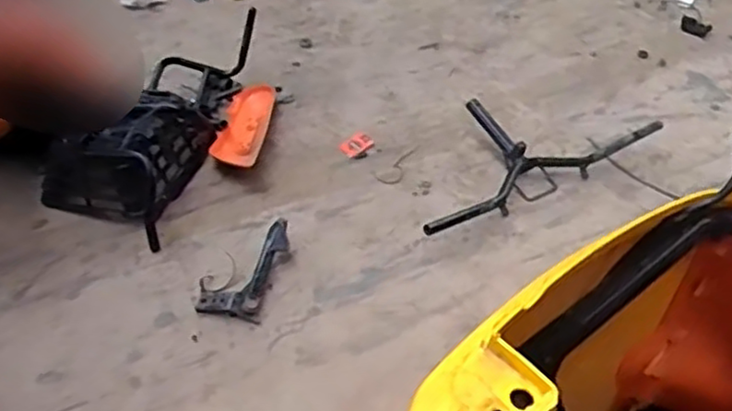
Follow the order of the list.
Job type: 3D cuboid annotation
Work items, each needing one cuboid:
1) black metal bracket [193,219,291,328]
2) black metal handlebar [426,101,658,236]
[{"bbox_3d":[-0.218,0.105,1.235,0.127,0.044,0.207,9,43,11],"label":"black metal bracket"},{"bbox_3d":[0.298,-0.117,1.446,0.578,0.070,0.279,-21,46,-21],"label":"black metal handlebar"}]

